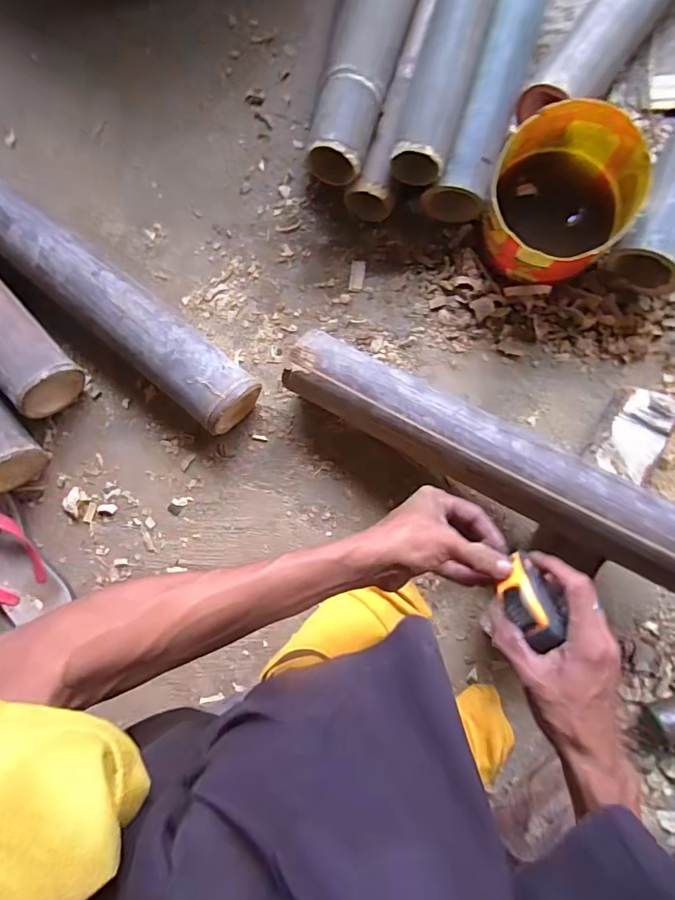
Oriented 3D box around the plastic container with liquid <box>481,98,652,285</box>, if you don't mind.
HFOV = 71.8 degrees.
[{"bbox_3d":[0.242,-0.271,0.516,0.148,0.099,0.165,15,89,6],"label":"plastic container with liquid"}]

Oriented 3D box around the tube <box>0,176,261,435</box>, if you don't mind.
[{"bbox_3d":[-0.296,-0.192,0.564,0.470,0.080,0.079,38,92,5],"label":"tube"}]

